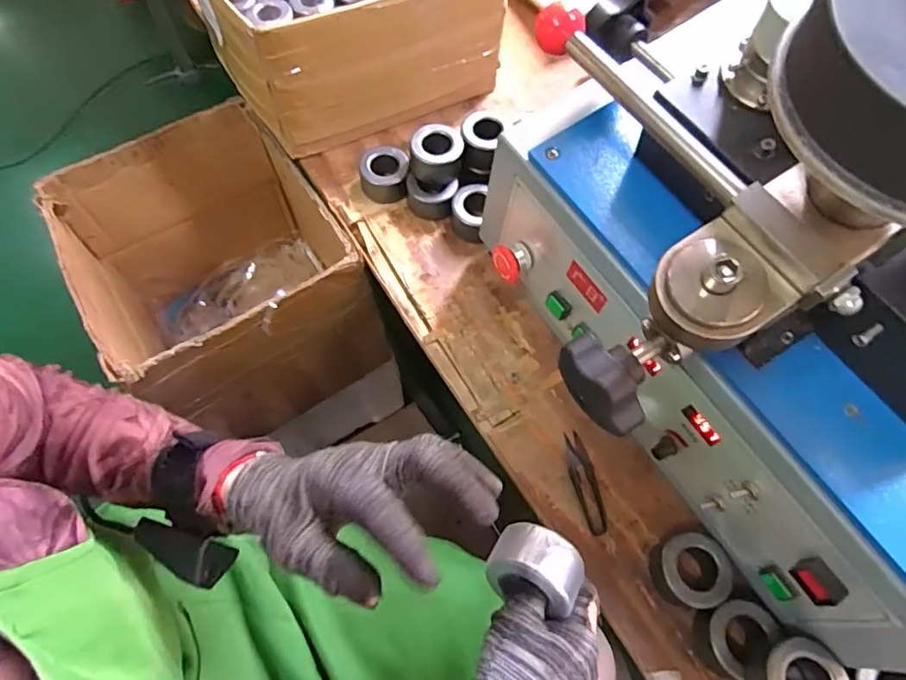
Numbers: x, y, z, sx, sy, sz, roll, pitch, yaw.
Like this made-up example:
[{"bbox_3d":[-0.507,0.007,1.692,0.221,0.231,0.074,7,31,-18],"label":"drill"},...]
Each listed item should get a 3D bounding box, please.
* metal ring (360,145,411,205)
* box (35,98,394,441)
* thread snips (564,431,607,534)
[{"bbox_3d":[-0.082,-0.201,0.664,0.058,0.042,0.054,1,65,-1],"label":"metal ring"},{"bbox_3d":[-0.316,-0.075,0.779,0.293,0.289,0.323,-33,70,-15],"label":"box"},{"bbox_3d":[0.128,0.139,0.531,0.025,0.009,0.098,-7,65,-5],"label":"thread snips"}]

